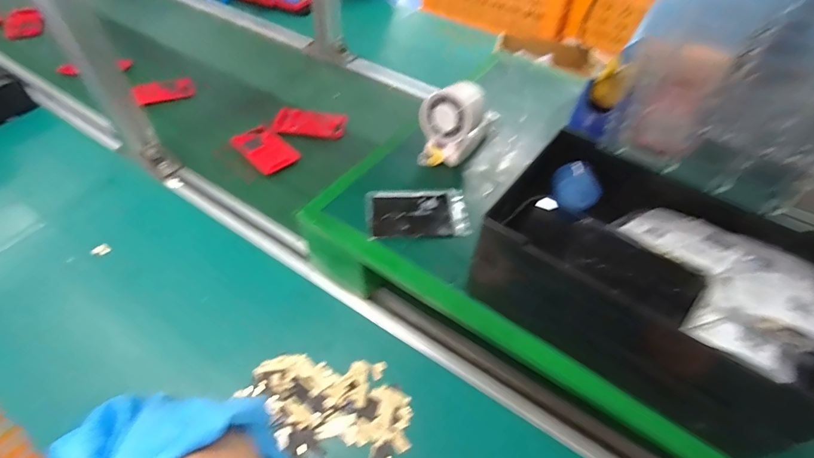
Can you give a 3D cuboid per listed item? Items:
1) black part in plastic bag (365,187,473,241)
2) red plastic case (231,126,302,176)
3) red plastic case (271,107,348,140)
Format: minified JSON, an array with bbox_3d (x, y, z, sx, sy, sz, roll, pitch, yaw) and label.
[{"bbox_3d":[0.013,-0.019,0.483,0.115,0.008,0.071,-2,49,-6],"label":"black part in plastic bag"},{"bbox_3d":[-0.237,-0.136,0.700,0.072,0.008,0.118,-33,59,-28],"label":"red plastic case"},{"bbox_3d":[-0.174,-0.192,0.758,0.125,0.017,0.059,7,49,2],"label":"red plastic case"}]

